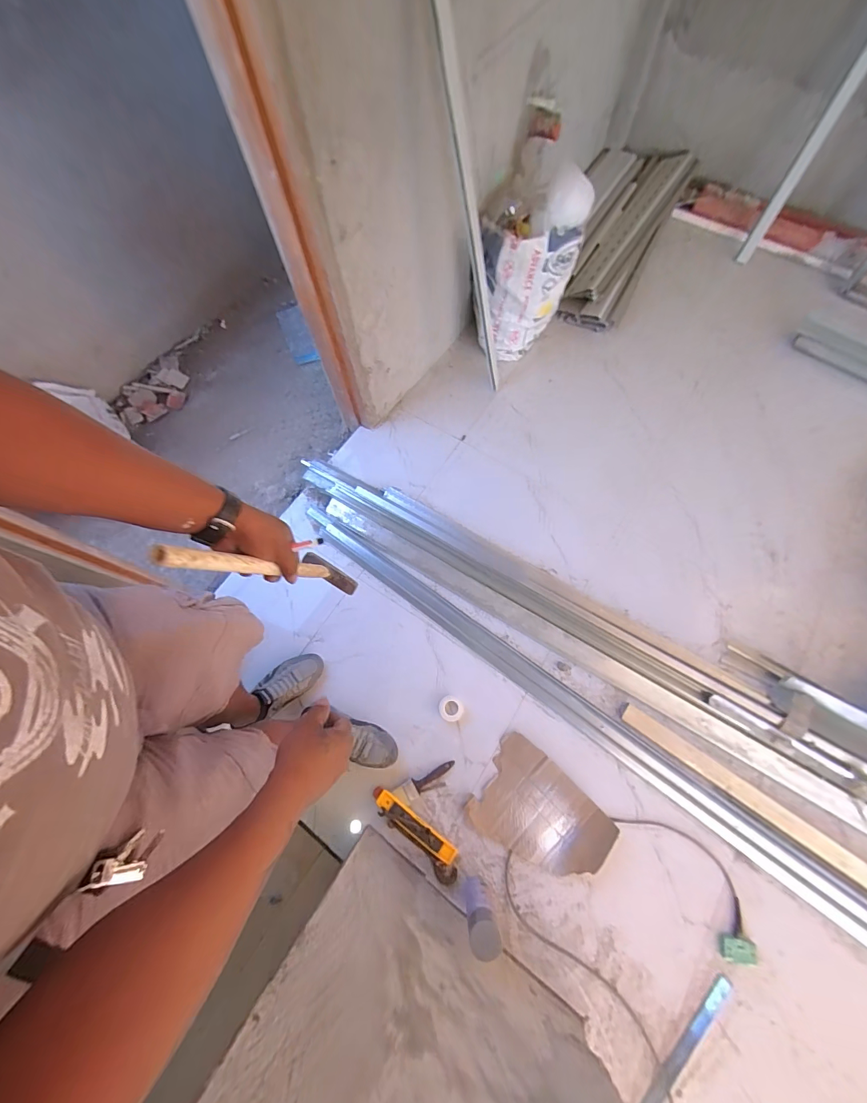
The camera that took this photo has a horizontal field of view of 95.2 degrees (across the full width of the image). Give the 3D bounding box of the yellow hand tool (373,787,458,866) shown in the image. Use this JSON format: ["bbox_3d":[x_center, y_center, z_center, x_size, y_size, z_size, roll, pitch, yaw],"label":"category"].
[{"bbox_3d":[-0.050,0.682,0.982,0.244,0.050,0.046,34,74,12],"label":"yellow hand tool"}]

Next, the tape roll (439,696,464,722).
[{"bbox_3d":[0.048,0.432,1.093,0.066,0.023,0.066,0,70,1],"label":"tape roll"}]

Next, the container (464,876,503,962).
[{"bbox_3d":[0.101,0.784,0.857,0.056,0.214,0.062,-10,70,-3],"label":"container"}]

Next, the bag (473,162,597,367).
[{"bbox_3d":[0.283,-0.908,1.294,0.312,0.489,0.204,17,71,7],"label":"bag"}]

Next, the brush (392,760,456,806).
[{"bbox_3d":[-0.021,0.595,1.026,0.167,0.018,0.049,-30,72,-10],"label":"brush"}]

